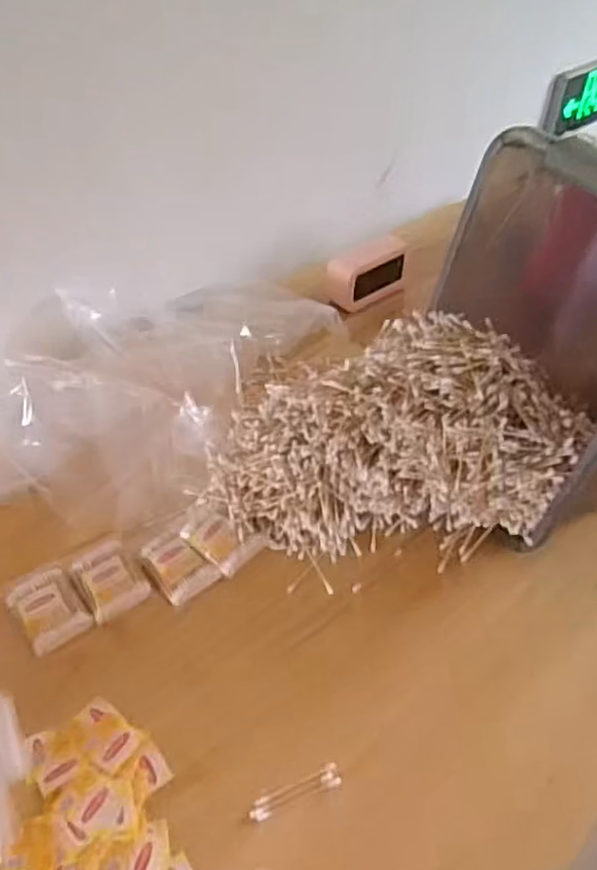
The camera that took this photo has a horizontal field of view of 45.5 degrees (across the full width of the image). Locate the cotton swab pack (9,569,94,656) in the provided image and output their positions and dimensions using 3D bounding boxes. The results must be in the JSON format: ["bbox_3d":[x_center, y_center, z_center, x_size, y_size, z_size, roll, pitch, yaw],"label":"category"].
[{"bbox_3d":[-0.239,0.166,0.683,0.057,0.010,0.082,-26,48,-27],"label":"cotton swab pack"}]

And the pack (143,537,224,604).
[{"bbox_3d":[-0.121,0.133,0.714,0.053,0.012,0.073,-31,51,-30],"label":"pack"}]

